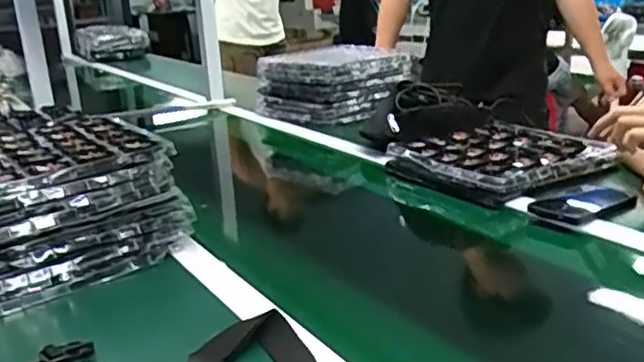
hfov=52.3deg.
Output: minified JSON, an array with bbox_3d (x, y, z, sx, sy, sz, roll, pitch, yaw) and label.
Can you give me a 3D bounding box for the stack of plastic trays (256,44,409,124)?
[{"bbox_3d":[0.036,-0.248,1.637,0.279,0.142,0.366,11,23,39],"label":"stack of plastic trays"}]

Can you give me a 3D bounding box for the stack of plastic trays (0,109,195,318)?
[{"bbox_3d":[-0.383,0.018,0.876,0.293,0.146,0.356,-16,21,-32],"label":"stack of plastic trays"}]

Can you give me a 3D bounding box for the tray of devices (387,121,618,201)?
[{"bbox_3d":[0.302,-0.038,1.110,0.289,0.050,0.261,-14,21,-28],"label":"tray of devices"}]

